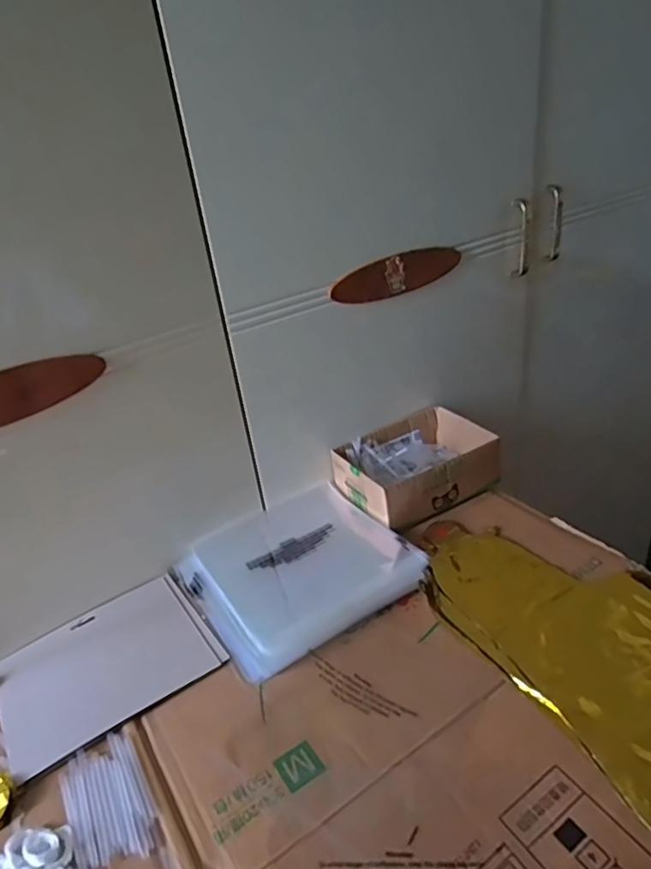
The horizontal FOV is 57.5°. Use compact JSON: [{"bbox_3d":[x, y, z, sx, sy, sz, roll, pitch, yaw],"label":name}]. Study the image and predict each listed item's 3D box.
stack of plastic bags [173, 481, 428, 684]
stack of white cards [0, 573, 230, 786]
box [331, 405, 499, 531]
[{"bbox_3d":[-0.030,0.151,0.675,0.227,0.021,0.208,-24,34,-26],"label":"stack of plastic bags"},{"bbox_3d":[-0.223,0.233,0.605,0.200,0.009,0.158,-24,34,-26],"label":"stack of white cards"},{"bbox_3d":[0.120,0.043,0.784,0.190,0.070,0.135,-21,32,-22],"label":"box"}]

